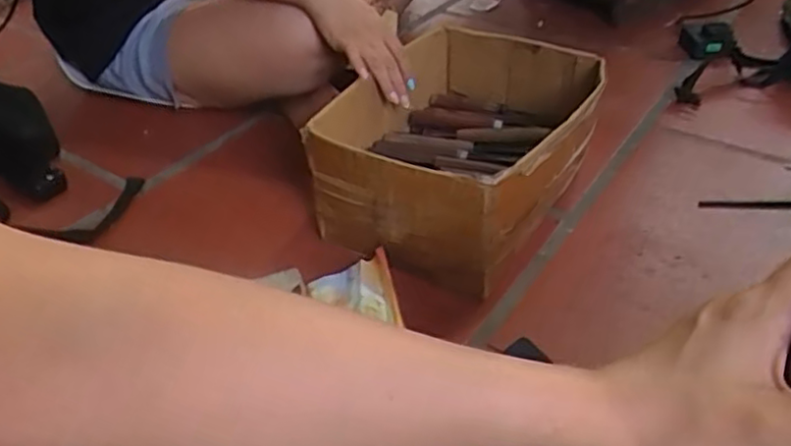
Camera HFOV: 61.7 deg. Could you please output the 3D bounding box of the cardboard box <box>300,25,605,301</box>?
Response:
[{"bbox_3d":[0.076,-0.093,0.821,0.286,0.156,0.325,17,42,22],"label":"cardboard box"}]

